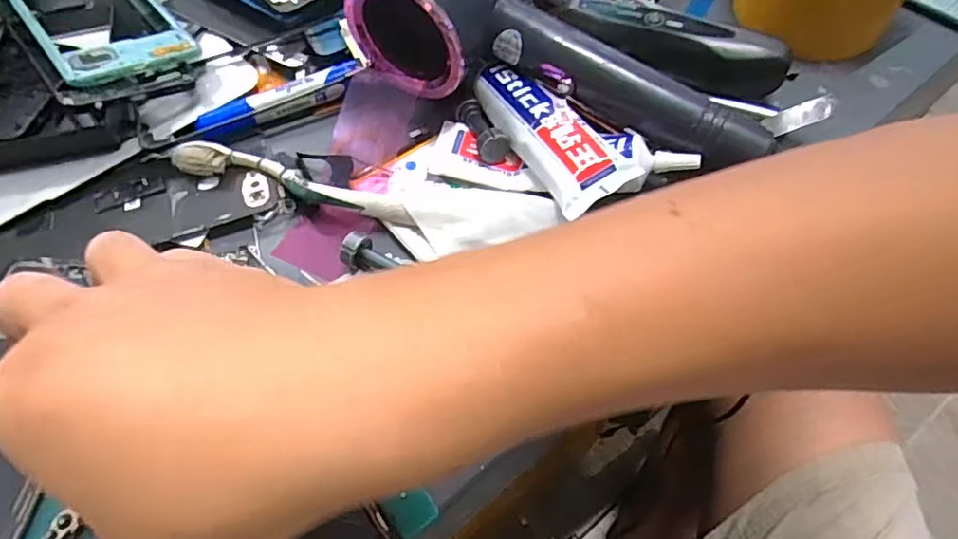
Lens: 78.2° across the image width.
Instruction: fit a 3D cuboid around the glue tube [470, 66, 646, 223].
[{"bbox_3d":[0.034,-0.073,0.317,0.040,0.022,0.108,-30,62,-15],"label":"glue tube"}]

